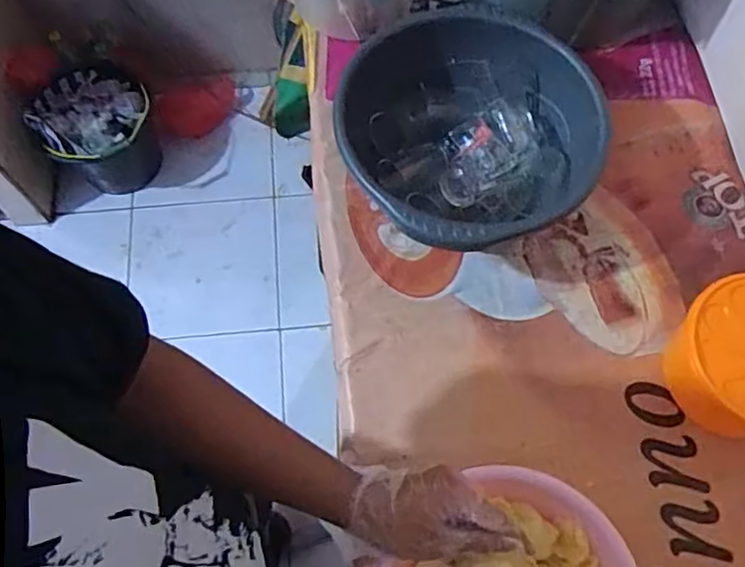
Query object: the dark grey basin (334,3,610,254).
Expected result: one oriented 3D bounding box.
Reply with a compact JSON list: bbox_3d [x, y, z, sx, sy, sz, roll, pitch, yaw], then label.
[{"bbox_3d":[0.119,-0.199,0.868,0.352,0.162,0.329,0,67,-1],"label":"dark grey basin"}]

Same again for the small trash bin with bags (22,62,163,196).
[{"bbox_3d":[-0.694,-0.375,1.629,0.270,0.272,0.238,-32,71,-13],"label":"small trash bin with bags"}]

